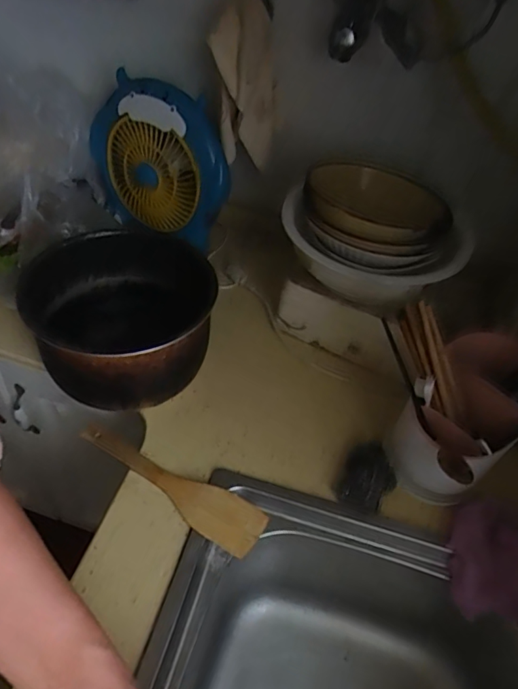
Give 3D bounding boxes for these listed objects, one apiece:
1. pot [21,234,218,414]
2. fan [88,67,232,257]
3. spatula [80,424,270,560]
[{"bbox_3d":[-0.180,-0.028,0.653,0.221,0.150,0.238,4,46,-4],"label":"pot"},{"bbox_3d":[-0.166,-0.291,0.784,0.252,0.221,0.074,29,50,20],"label":"fan"},{"bbox_3d":[-0.109,0.160,0.560,0.245,0.020,0.054,25,48,16],"label":"spatula"}]

